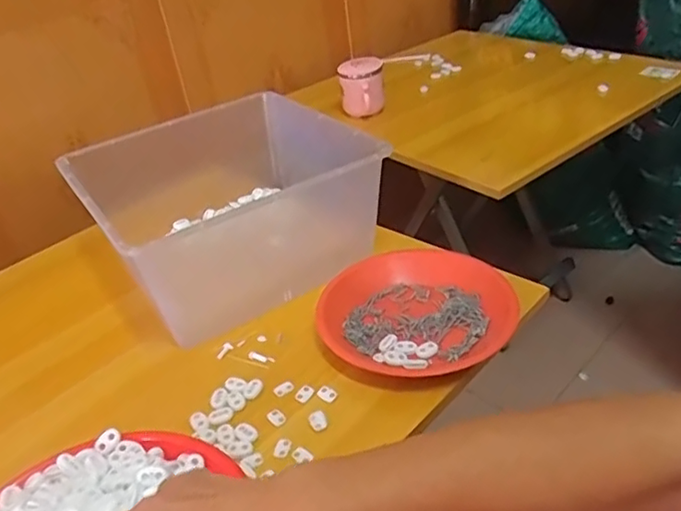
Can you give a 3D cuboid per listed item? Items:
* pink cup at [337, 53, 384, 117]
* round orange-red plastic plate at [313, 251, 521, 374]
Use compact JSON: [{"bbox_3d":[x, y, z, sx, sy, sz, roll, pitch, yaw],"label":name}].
[{"bbox_3d":[0.039,-0.305,1.099,0.081,0.087,0.075,-5,35,4],"label":"pink cup"},{"bbox_3d":[0.078,0.056,0.614,0.191,0.036,0.174,-5,35,4],"label":"round orange-red plastic plate"}]

